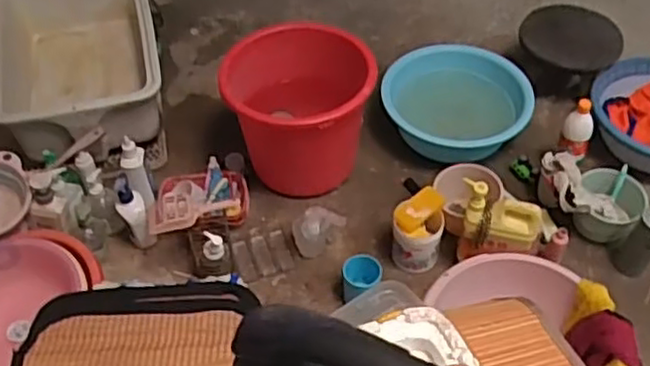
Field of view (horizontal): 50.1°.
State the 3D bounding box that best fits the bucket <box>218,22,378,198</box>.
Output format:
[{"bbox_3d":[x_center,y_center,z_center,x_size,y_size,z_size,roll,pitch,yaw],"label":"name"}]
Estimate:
[{"bbox_3d":[-0.055,-0.180,1.624,0.326,0.252,0.306,0,50,1],"label":"bucket"}]

